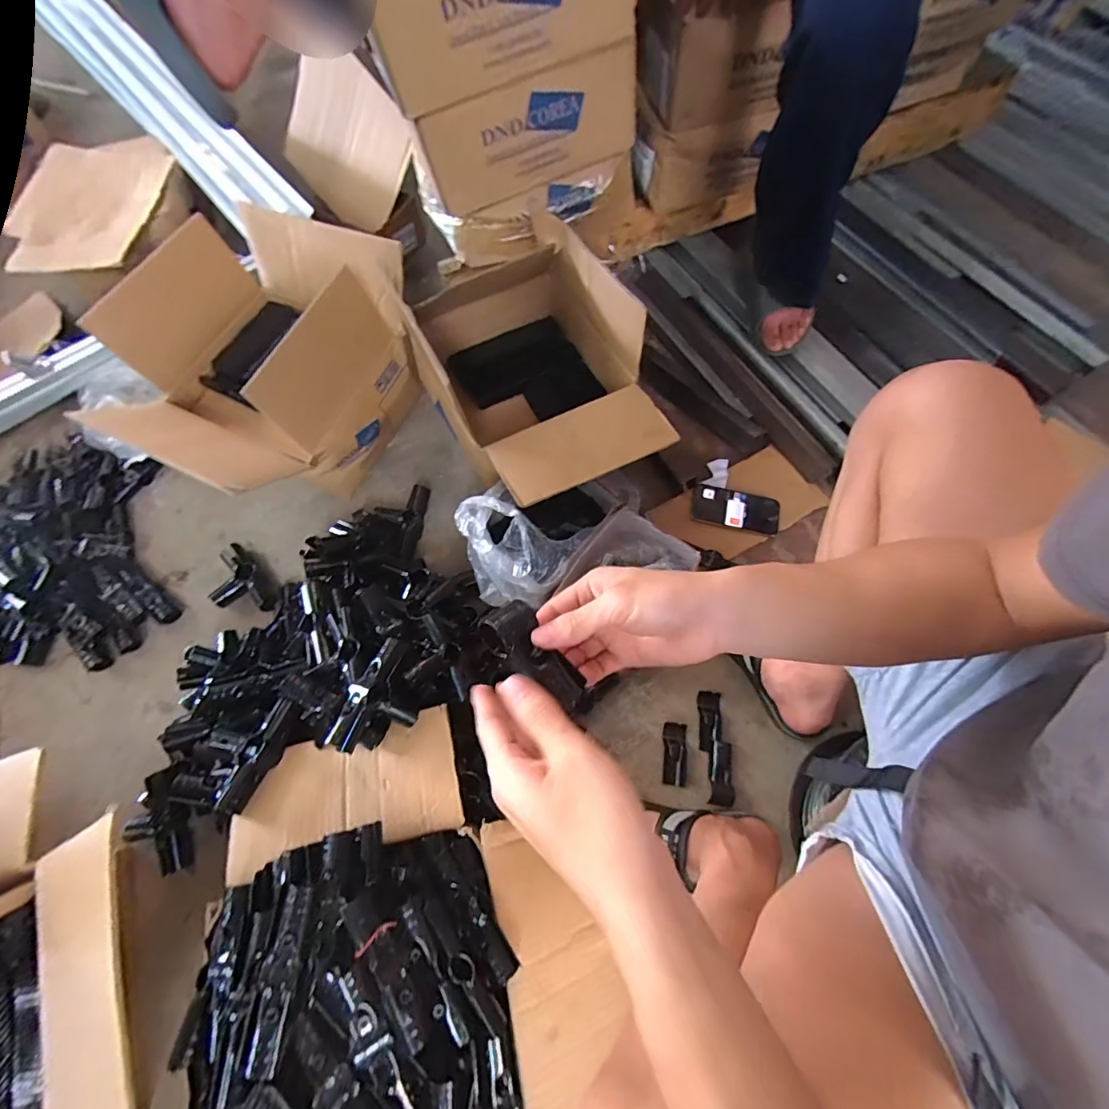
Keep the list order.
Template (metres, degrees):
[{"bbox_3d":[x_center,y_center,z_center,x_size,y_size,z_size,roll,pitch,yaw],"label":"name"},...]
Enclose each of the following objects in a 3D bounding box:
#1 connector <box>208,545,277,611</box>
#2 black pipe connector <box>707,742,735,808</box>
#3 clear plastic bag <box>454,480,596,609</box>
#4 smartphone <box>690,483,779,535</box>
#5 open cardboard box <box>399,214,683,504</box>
[{"bbox_3d":[-0.521,0.046,0.789,0.076,0.034,0.137,-38,70,-13],"label":"connector"},{"bbox_3d":[0.228,0.297,0.656,0.030,0.023,0.080,9,67,6],"label":"black pipe connector"},{"bbox_3d":[-0.067,-0.005,0.727,0.188,0.117,0.143,31,71,14],"label":"clear plastic bag"},{"bbox_3d":[0.305,-0.079,0.813,0.141,0.011,0.070,14,75,7],"label":"smartphone"},{"bbox_3d":[-0.034,-0.312,0.799,0.268,0.229,0.494,-24,68,-8],"label":"open cardboard box"}]

